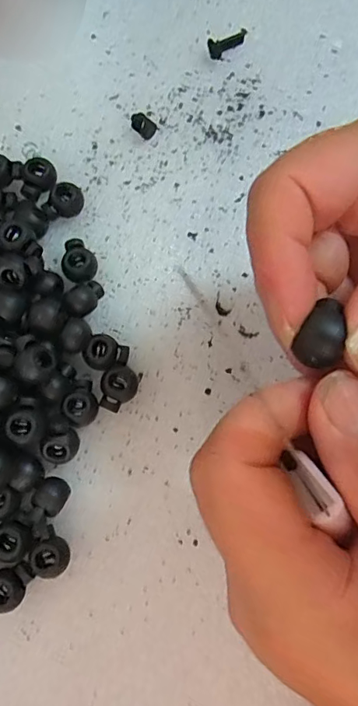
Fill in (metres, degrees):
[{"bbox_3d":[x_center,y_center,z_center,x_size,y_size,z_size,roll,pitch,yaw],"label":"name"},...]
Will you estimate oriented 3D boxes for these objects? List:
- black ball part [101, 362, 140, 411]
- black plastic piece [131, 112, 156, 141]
[{"bbox_3d":[-0.026,0.015,0.211,0.015,0.013,0.020,15,80,3],"label":"black ball part"},{"bbox_3d":[-0.018,-0.111,0.240,0.012,0.007,0.008,34,81,6],"label":"black plastic piece"}]

